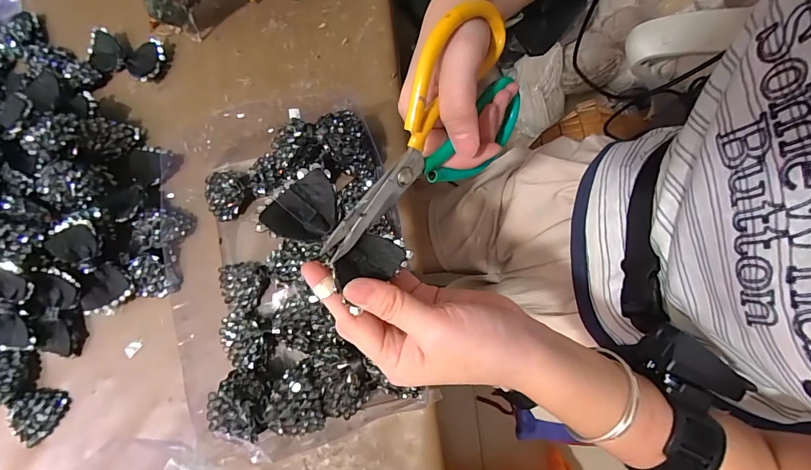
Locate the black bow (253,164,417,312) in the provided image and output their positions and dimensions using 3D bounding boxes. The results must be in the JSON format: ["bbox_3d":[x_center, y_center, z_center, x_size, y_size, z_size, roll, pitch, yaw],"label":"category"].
[{"bbox_3d":[-0.042,-0.003,0.241,0.091,0.011,0.050,33,79,-2],"label":"black bow"}]

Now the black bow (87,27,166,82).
[{"bbox_3d":[-0.334,-0.214,0.459,0.098,0.020,0.051,17,79,6],"label":"black bow"}]

